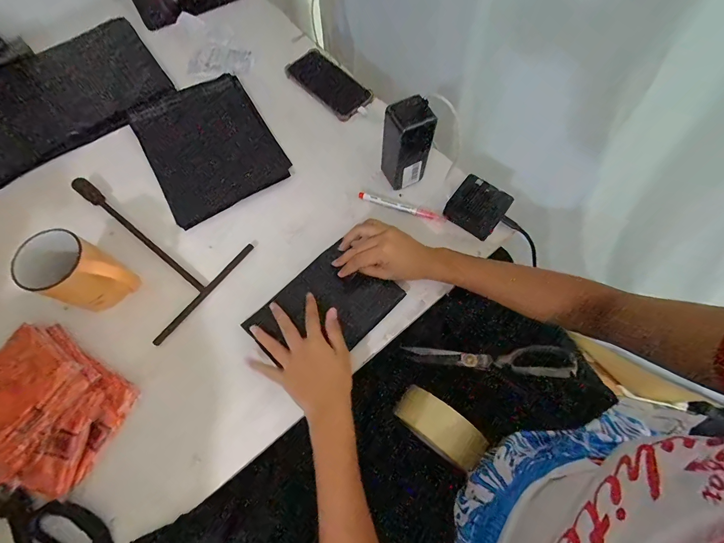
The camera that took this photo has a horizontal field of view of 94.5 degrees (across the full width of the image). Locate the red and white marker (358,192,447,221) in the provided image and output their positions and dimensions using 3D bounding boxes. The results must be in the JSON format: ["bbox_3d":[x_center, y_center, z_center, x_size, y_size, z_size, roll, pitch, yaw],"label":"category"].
[{"bbox_3d":[0.061,-0.100,0.517,0.138,0.013,0.013,19,69,6],"label":"red and white marker"}]

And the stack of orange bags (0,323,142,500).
[{"bbox_3d":[-0.385,0.158,0.395,0.184,0.039,0.146,26,70,9],"label":"stack of orange bags"}]

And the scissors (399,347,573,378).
[{"bbox_3d":[0.181,0.127,0.497,0.230,0.017,0.039,-3,66,27],"label":"scissors"}]

